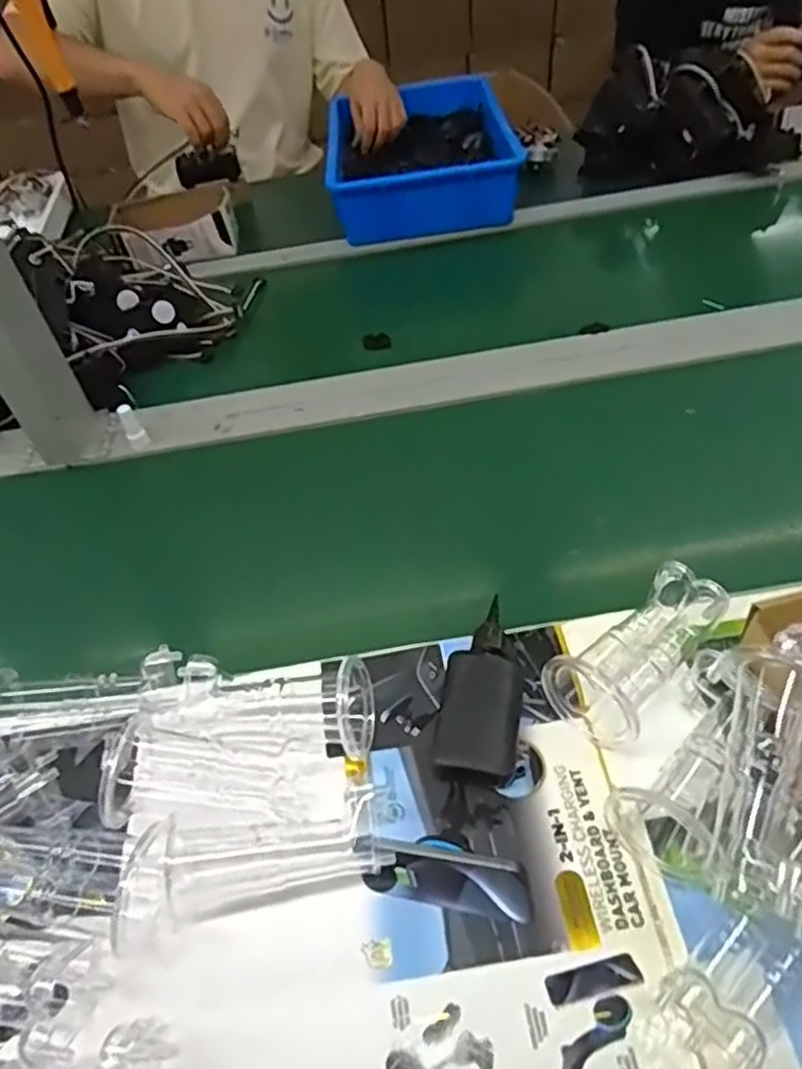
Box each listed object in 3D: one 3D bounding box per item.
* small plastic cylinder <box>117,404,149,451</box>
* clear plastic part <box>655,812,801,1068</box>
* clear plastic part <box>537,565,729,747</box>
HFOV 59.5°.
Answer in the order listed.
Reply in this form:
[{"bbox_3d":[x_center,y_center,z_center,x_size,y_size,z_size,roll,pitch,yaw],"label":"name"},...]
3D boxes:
[{"bbox_3d":[-0.288,-0.116,0.751,0.019,0.048,0.018,-26,51,-15],"label":"small plastic cylinder"},{"bbox_3d":[0.196,0.212,0.368,0.138,0.051,0.061,-45,57,-10],"label":"clear plastic part"},{"bbox_3d":[0.169,0.084,0.498,0.139,0.049,0.070,-39,56,-24],"label":"clear plastic part"}]

